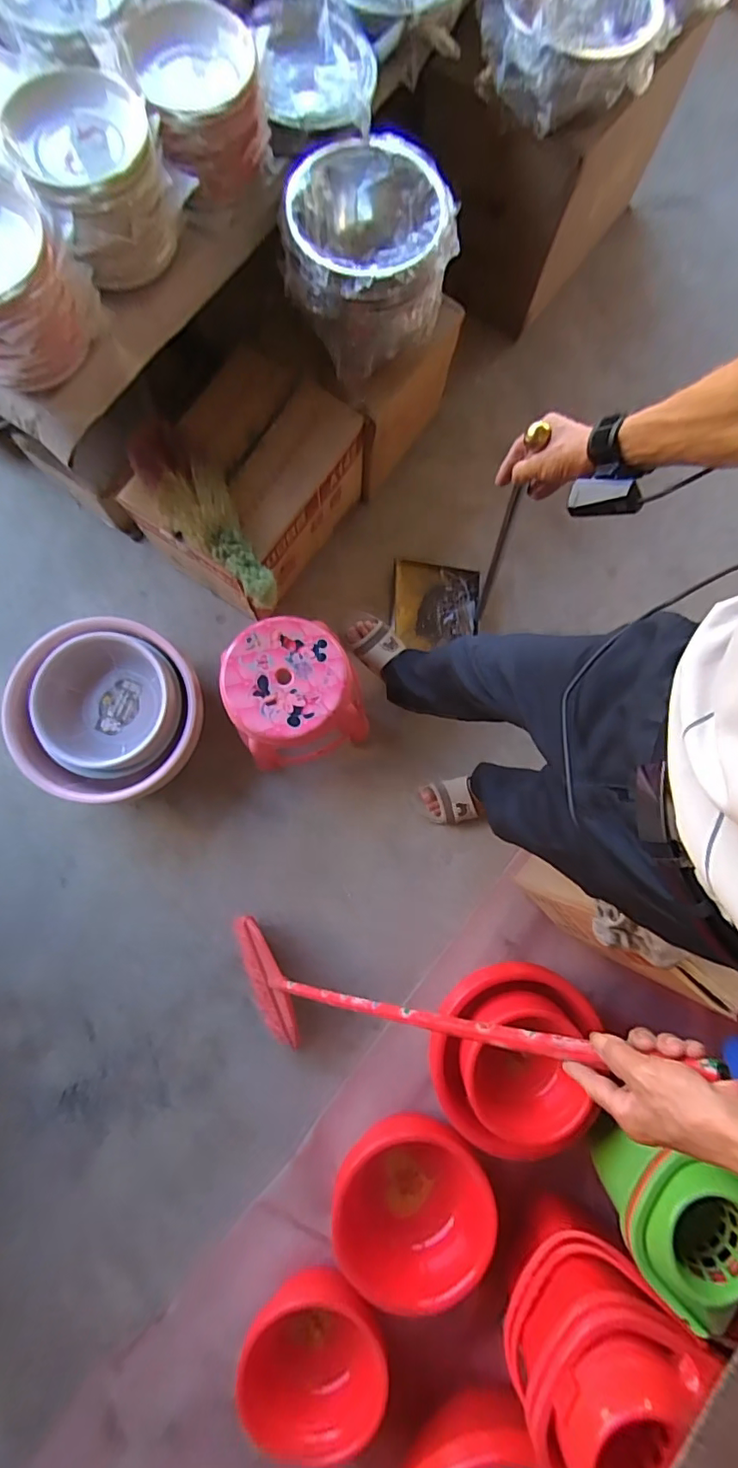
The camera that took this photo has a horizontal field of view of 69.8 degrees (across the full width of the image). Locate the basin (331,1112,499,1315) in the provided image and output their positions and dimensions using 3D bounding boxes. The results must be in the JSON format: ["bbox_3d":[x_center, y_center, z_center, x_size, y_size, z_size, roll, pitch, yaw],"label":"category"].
[{"bbox_3d":[0.086,0.963,1.104,0.319,0.148,0.307,0,80,-1],"label":"basin"}]

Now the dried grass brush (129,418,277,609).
[{"bbox_3d":[-0.322,-0.414,1.021,0.142,0.106,0.376,-30,82,-6],"label":"dried grass brush"}]

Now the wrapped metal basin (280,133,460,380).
[{"bbox_3d":[-0.003,-0.861,0.972,0.301,0.203,0.274,0,80,-1],"label":"wrapped metal basin"}]

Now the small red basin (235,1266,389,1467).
[{"bbox_3d":[-0.111,1.259,1.071,0.270,0.117,0.286,0,80,-1],"label":"small red basin"}]

